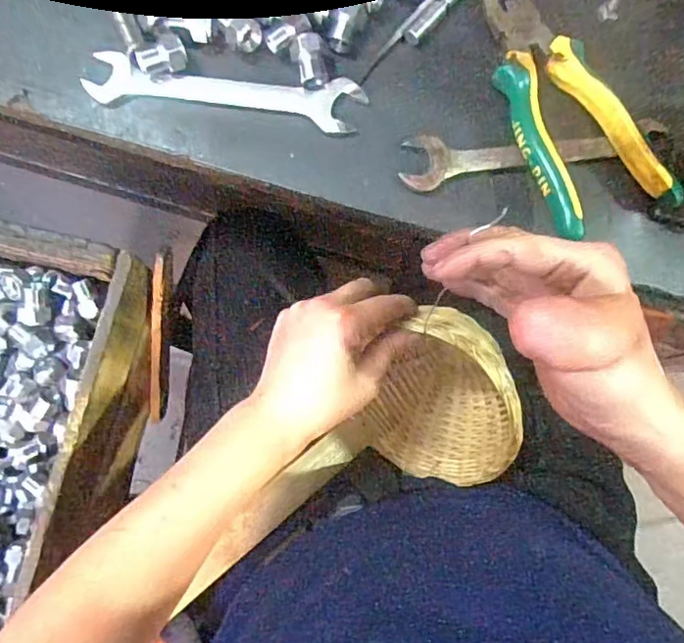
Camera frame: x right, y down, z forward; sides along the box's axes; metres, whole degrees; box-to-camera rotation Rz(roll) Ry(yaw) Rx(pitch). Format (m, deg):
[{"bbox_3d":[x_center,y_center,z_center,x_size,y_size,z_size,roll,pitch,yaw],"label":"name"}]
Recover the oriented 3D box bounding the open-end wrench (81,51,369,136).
[{"bbox_3d":[-0.077,-0.152,0.371,0.181,0.006,0.035,7,80,-1],"label":"open-end wrench"}]

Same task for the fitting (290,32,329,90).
[{"bbox_3d":[-0.021,-0.170,0.365,0.021,0.013,0.032,-9,86,-1],"label":"fitting"}]

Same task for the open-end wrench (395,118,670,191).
[{"bbox_3d":[0.123,-0.116,0.367,0.169,0.012,0.035,-10,81,-4],"label":"open-end wrench"}]

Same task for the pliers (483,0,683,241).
[{"bbox_3d":[0.144,-0.151,0.358,0.084,0.031,0.183,-20,82,-5],"label":"pliers"}]

